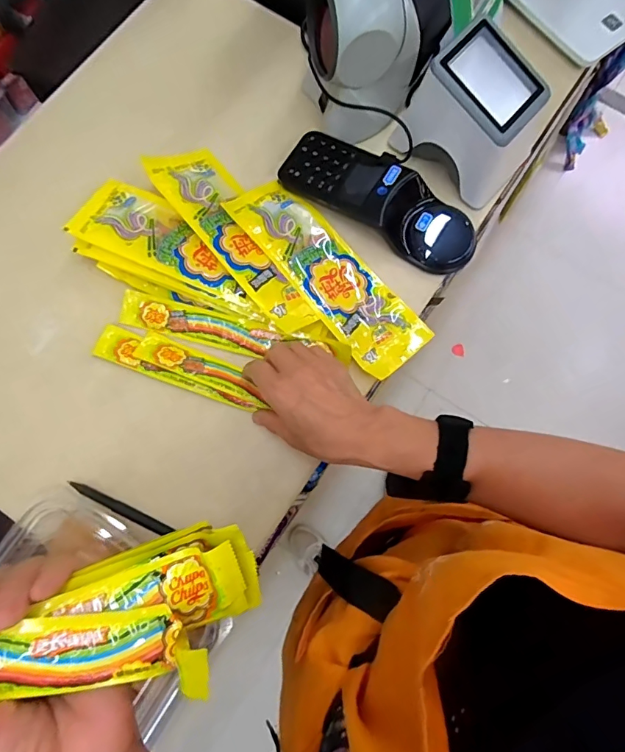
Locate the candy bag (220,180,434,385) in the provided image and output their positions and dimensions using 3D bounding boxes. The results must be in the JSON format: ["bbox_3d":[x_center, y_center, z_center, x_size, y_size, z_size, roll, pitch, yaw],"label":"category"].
[{"bbox_3d":[0.014,-0.107,0.469,0.084,0.015,0.241,-40,86,-25],"label":"candy bag"}]

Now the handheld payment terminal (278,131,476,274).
[{"bbox_3d":[0.074,-0.188,0.487,0.217,0.045,0.087,28,79,4],"label":"handheld payment terminal"}]

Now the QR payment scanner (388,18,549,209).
[{"bbox_3d":[0.167,-0.263,0.461,0.127,0.099,0.100,42,80,7],"label":"QR payment scanner"}]

